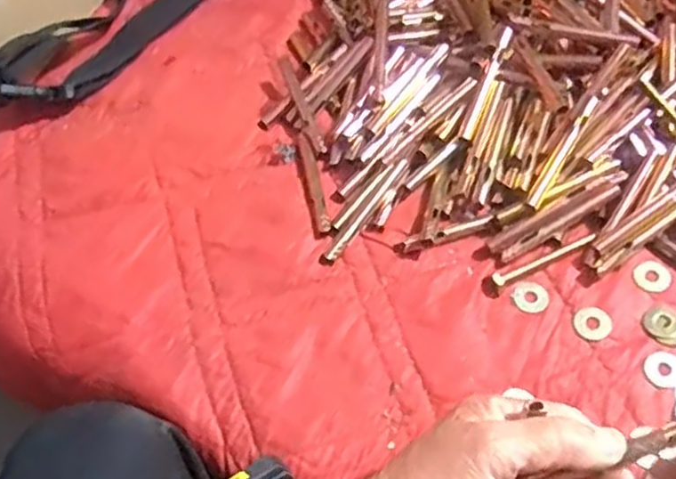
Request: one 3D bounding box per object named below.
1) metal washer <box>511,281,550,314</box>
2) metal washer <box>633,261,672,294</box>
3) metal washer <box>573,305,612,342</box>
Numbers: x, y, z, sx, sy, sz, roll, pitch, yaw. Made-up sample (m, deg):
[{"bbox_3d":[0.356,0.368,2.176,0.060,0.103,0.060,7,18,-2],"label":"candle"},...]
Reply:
[{"bbox_3d":[0.122,0.037,0.445,0.022,0.004,0.021,-2,57,3],"label":"metal washer"},{"bbox_3d":[0.199,0.024,0.445,0.022,0.004,0.022,-2,57,3],"label":"metal washer"},{"bbox_3d":[0.157,0.051,0.432,0.022,0.004,0.021,-2,57,3],"label":"metal washer"}]

